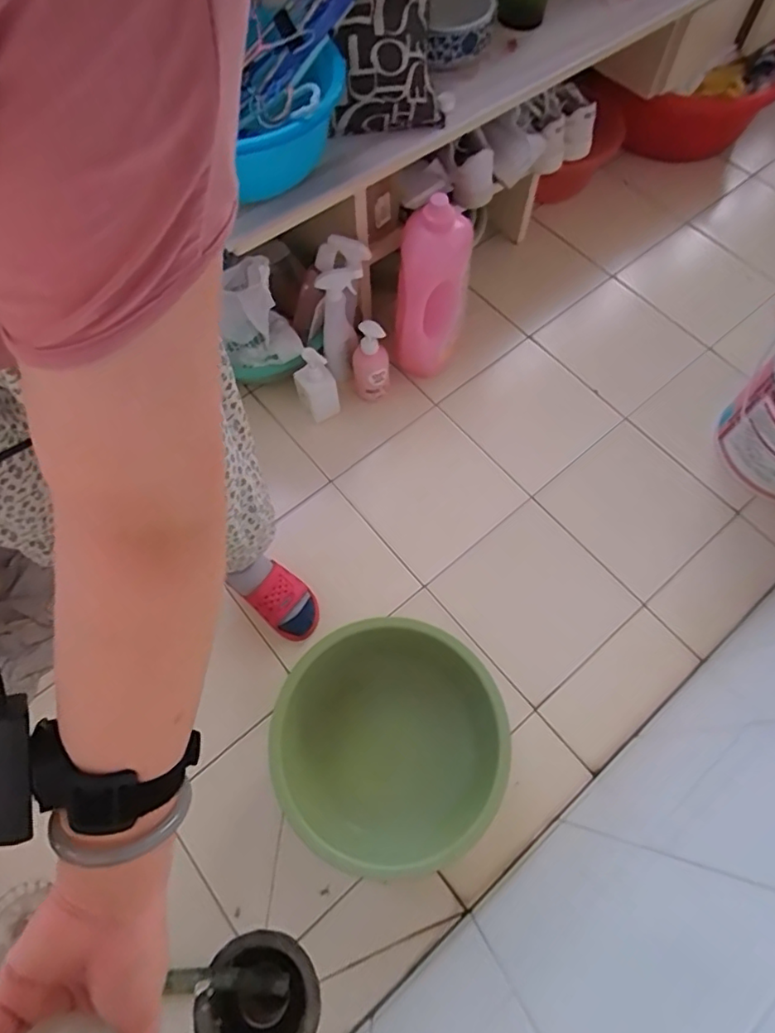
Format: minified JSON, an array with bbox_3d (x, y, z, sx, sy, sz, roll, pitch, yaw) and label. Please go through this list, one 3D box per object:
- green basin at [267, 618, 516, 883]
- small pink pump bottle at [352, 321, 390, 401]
[{"bbox_3d":[0.001,0.361,0.916,0.344,0.183,0.352,0,69,-1],"label":"green basin"},{"bbox_3d":[-0.035,-0.320,1.181,0.076,0.203,0.067,-1,66,0],"label":"small pink pump bottle"}]

